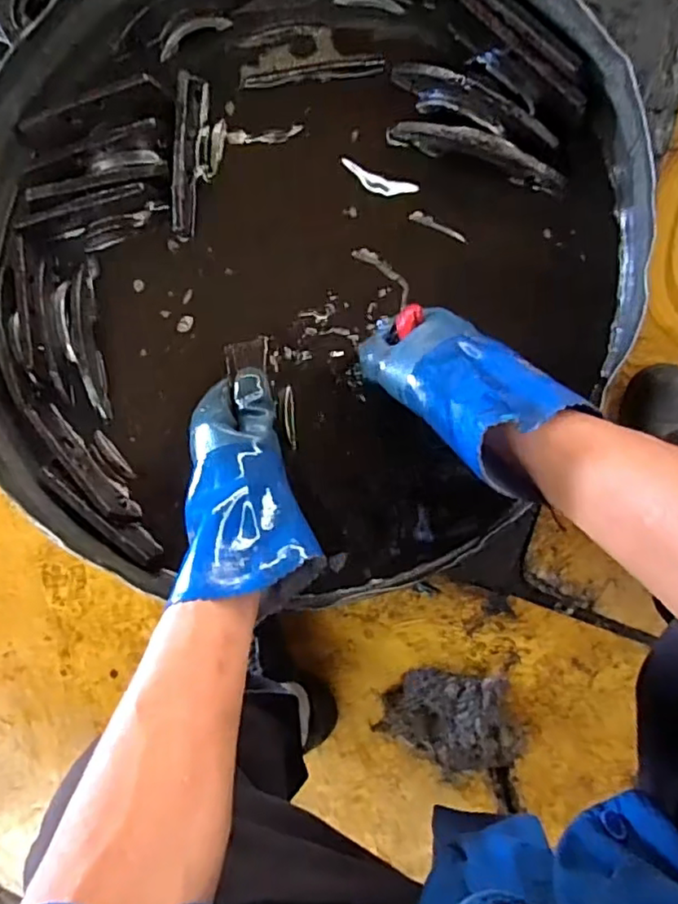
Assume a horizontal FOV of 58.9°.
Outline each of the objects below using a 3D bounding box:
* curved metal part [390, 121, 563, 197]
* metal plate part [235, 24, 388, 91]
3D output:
[{"bbox_3d":[0.114,-0.249,0.500,0.154,0.041,0.018,23,91,11],"label":"curved metal part"},{"bbox_3d":[-0.026,-0.358,0.538,0.128,0.010,0.051,-3,86,10],"label":"metal plate part"}]

